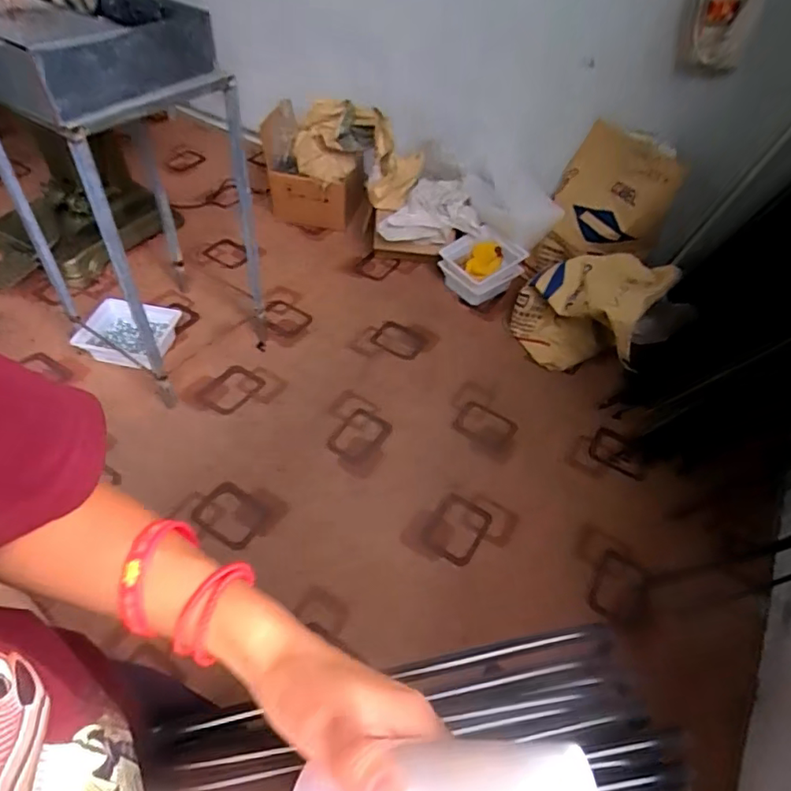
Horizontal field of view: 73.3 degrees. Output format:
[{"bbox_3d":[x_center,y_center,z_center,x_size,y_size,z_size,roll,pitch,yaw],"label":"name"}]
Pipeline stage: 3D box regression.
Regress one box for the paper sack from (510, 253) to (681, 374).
[{"bbox_3d":[0.611,-0.274,1.747,0.415,0.362,0.273,36,56,24],"label":"paper sack"}]

